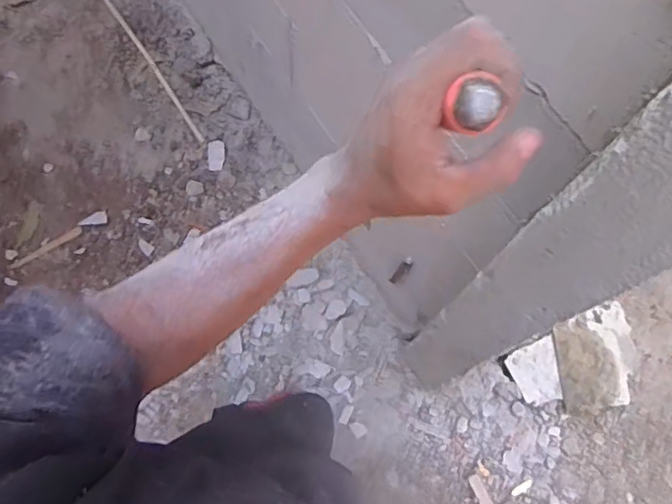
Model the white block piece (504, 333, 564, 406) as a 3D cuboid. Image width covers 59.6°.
[{"bbox_3d":[0.523,0.307,1.496,0.147,0.025,0.144,-25,72,-11],"label":"white block piece"}]

